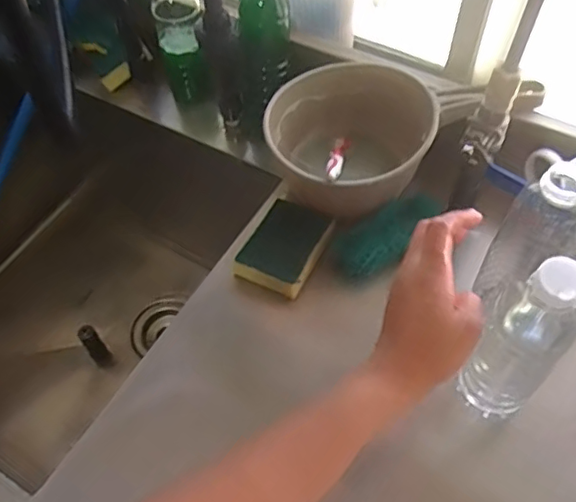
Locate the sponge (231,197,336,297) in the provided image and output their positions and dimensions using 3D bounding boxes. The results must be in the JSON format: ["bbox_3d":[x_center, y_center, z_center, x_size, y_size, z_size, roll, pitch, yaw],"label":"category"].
[{"bbox_3d":[-0.005,-0.005,0.603,0.071,0.032,0.102,23,60,16],"label":"sponge"}]

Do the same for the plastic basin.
[{"bbox_3d":[0.070,-0.116,0.626,0.174,0.100,0.146,-18,58,-10],"label":"plastic basin"}]

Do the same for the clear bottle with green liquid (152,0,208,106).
[{"bbox_3d":[-0.130,-0.252,0.695,0.056,0.172,0.060,-9,56,-5],"label":"clear bottle with green liquid"}]

